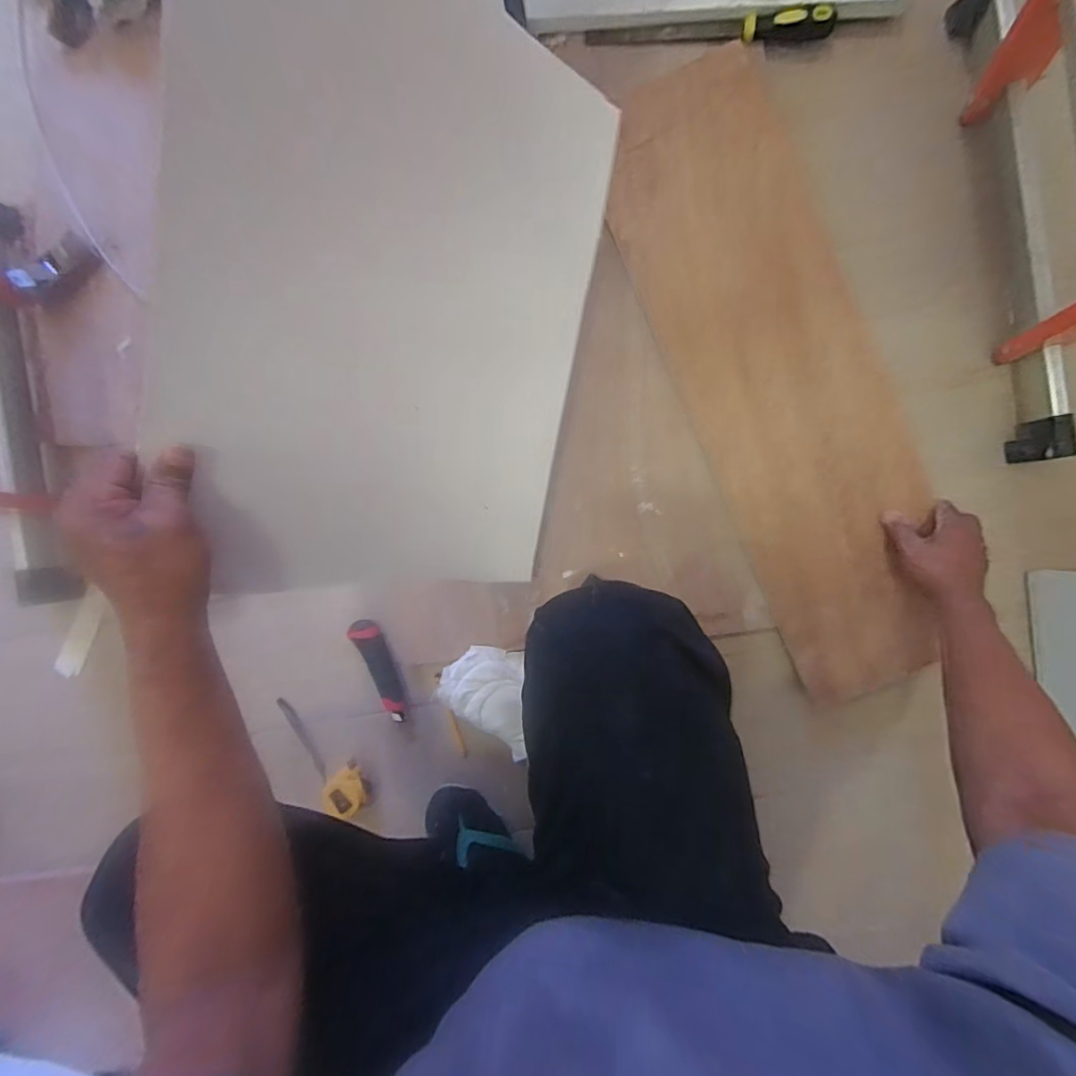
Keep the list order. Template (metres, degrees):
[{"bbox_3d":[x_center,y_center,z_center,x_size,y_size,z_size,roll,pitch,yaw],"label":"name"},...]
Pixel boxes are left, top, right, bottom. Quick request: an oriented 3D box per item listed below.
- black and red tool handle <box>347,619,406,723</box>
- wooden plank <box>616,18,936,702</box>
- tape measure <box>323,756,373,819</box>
[{"bbox_3d":[-0.219,0.184,0.712,0.041,0.027,0.147,-23,89,6],"label":"black and red tool handle"},{"bbox_3d":[0.313,-0.203,0.651,0.266,0.030,0.805,-18,89,6],"label":"wooden plank"},{"bbox_3d":[-0.260,0.348,0.695,0.050,0.040,0.060,-41,88,5],"label":"tape measure"}]

